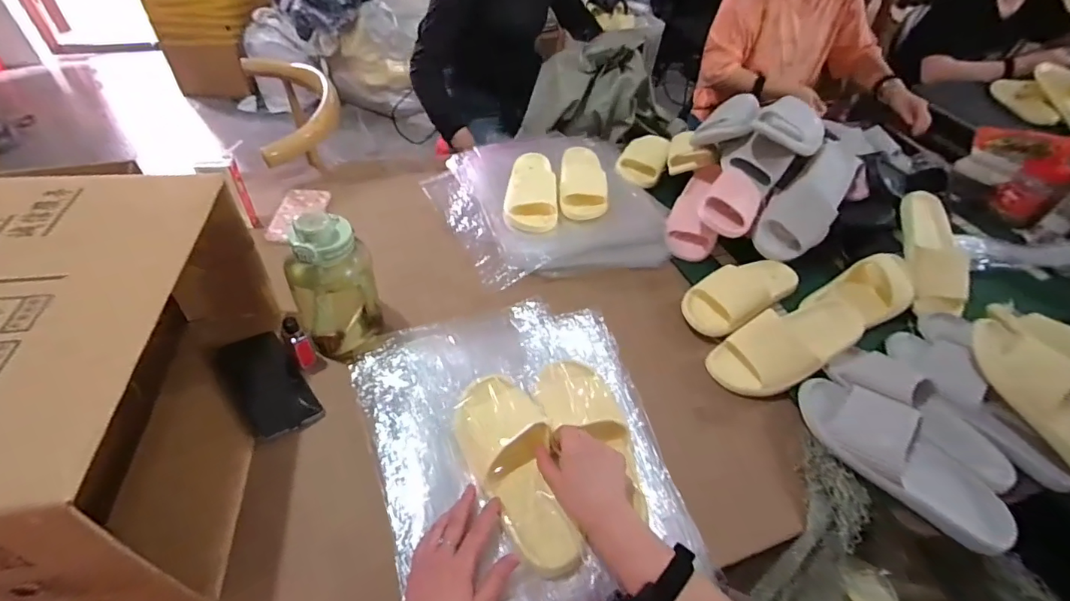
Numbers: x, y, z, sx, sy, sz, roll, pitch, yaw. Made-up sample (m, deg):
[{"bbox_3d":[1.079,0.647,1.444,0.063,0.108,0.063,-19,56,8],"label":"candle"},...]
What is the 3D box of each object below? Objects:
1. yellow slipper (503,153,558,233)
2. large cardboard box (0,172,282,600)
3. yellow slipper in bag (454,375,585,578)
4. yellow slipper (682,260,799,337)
[{"bbox_3d":[-0.009,-0.234,0.965,0.102,0.063,0.256,2,47,-4],"label":"yellow slipper"},{"bbox_3d":[-0.473,0.093,0.488,0.263,0.250,0.401,-5,48,-10],"label":"large cardboard box"},{"bbox_3d":[-0.022,0.200,0.571,0.095,0.045,0.244,-17,63,-21],"label":"yellow slipper in bag"},{"bbox_3d":[0.368,-0.018,0.799,0.240,0.066,0.096,-18,51,-21],"label":"yellow slipper"}]

